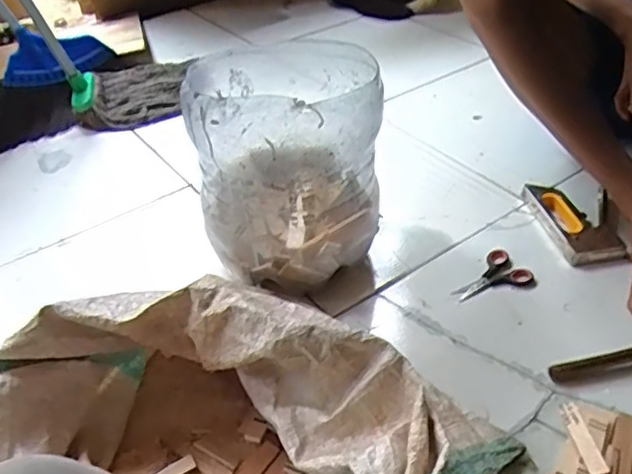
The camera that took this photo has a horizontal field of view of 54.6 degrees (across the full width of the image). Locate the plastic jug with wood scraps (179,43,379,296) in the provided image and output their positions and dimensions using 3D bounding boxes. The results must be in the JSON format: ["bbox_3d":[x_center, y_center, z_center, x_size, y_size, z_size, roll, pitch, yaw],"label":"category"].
[{"bbox_3d":[-0.036,-0.109,0.840,0.235,0.260,0.271,-2,40,2],"label":"plastic jug with wood scraps"}]

